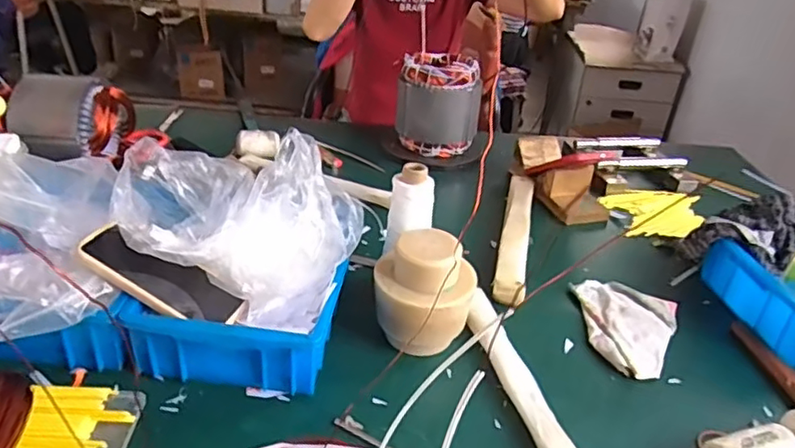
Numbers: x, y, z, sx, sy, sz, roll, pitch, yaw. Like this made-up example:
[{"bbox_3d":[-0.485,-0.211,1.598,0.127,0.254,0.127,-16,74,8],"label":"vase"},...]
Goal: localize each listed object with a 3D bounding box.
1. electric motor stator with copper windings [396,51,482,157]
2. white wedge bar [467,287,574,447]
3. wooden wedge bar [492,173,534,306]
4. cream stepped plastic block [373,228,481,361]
[{"bbox_3d":[0.078,-0.227,1.136,0.155,0.170,0.128,8,31,5],"label":"electric motor stator with copper windings"},{"bbox_3d":[0.129,0.171,0.630,0.040,0.025,0.281,-4,32,-14],"label":"white wedge bar"},{"bbox_3d":[0.180,0.011,0.897,0.041,0.031,0.348,11,32,10],"label":"wooden wedge bar"},{"bbox_3d":[0.023,0.078,0.667,0.094,0.128,0.105,-20,39,-35],"label":"cream stepped plastic block"}]

